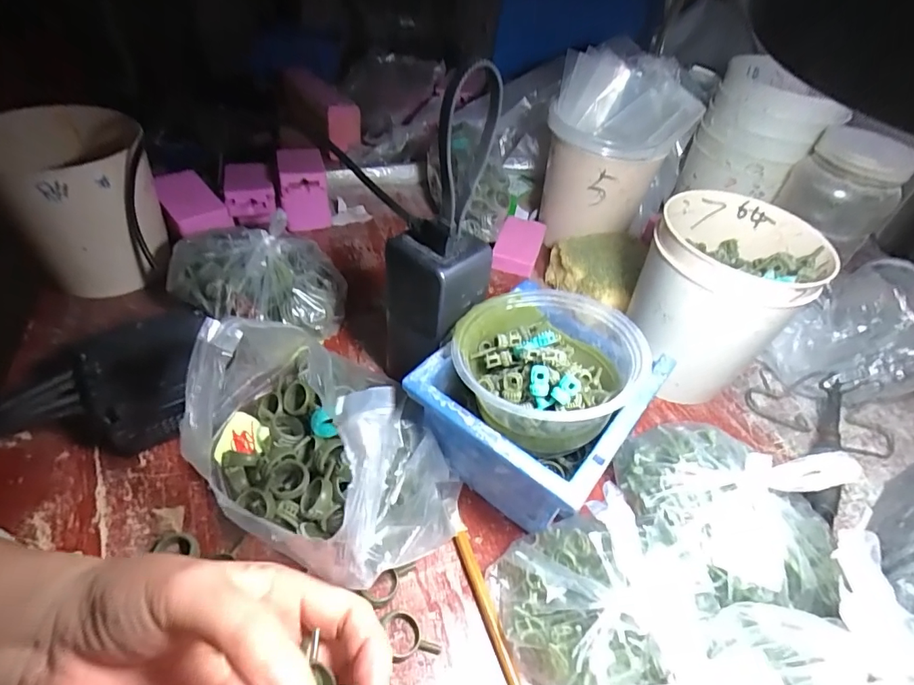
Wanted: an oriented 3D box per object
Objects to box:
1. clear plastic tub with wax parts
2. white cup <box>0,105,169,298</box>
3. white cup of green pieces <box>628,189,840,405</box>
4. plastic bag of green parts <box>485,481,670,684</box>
[{"bbox_3d":[0.054,0.019,0.308,0.108,0.063,0.116,4,45,-4],"label":"clear plastic tub with wax parts"},{"bbox_3d":[-0.301,-0.110,0.395,0.099,0.124,0.095,4,45,-4],"label":"white cup"},{"bbox_3d":[0.201,-0.032,0.386,0.110,0.128,0.112,4,45,-4],"label":"white cup of green pieces"},{"bbox_3d":[0.069,0.139,0.261,0.086,0.052,0.085,-4,46,-12],"label":"plastic bag of green parts"}]

